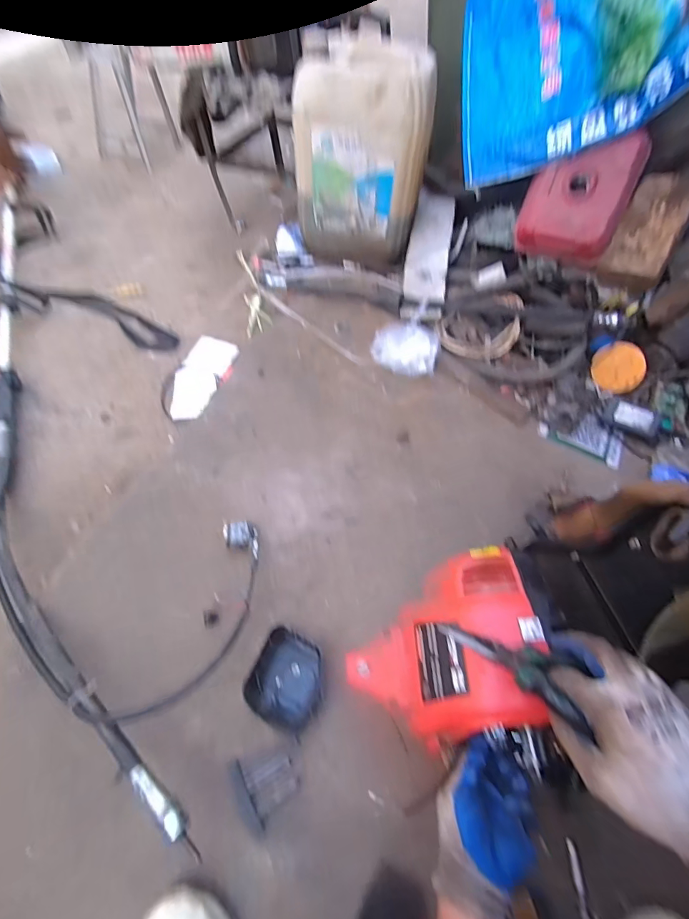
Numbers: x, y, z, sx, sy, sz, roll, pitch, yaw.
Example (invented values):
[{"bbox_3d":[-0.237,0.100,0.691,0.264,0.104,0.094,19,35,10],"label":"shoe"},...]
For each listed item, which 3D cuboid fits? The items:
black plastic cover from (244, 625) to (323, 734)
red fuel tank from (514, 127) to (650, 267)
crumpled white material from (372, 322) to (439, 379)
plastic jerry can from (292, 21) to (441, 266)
[{"bbox_3d":[-0.081,0.319,0.625,0.103,0.021,0.115,21,62,8],"label":"black plastic cover"},{"bbox_3d":[0.474,-0.531,0.872,0.191,0.224,0.067,23,18,16],"label":"red fuel tank"},{"bbox_3d":[0.129,-0.238,0.918,0.139,0.079,0.094,17,61,2],"label":"crumpled white material"},{"bbox_3d":[0.040,-0.652,0.946,0.271,0.365,0.187,18,61,3],"label":"plastic jerry can"}]

